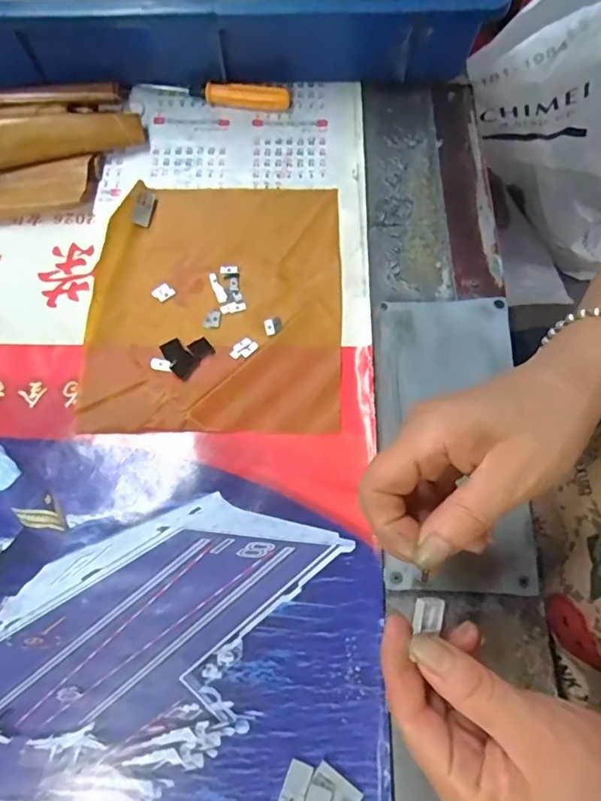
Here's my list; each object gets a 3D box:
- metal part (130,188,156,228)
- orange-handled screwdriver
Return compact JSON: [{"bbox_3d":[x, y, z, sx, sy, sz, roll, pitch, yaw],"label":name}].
[{"bbox_3d":[-0.120,-0.148,0.397,0.014,0.004,0.030,18,78,-30],"label":"metal part"},{"bbox_3d":[-0.069,-0.254,0.428,0.119,0.016,0.016,6,73,1],"label":"orange-handled screwdriver"}]

